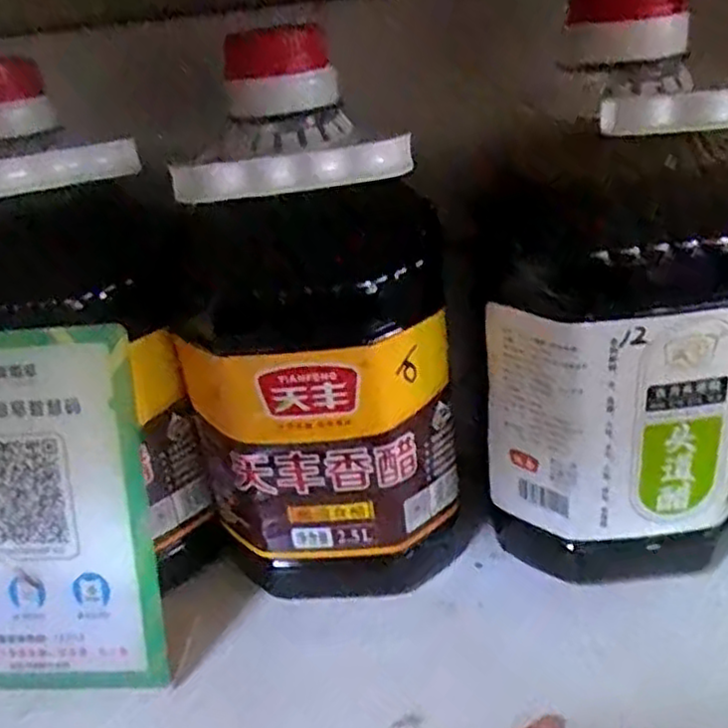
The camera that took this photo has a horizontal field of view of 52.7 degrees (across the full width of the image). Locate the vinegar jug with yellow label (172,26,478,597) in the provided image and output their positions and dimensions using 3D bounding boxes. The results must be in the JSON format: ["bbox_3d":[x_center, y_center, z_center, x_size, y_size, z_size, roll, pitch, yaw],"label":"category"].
[{"bbox_3d":[-0.022,-0.003,0.336,0.107,0.236,0.100,-22,31,-28],"label":"vinegar jug with yellow label"}]

